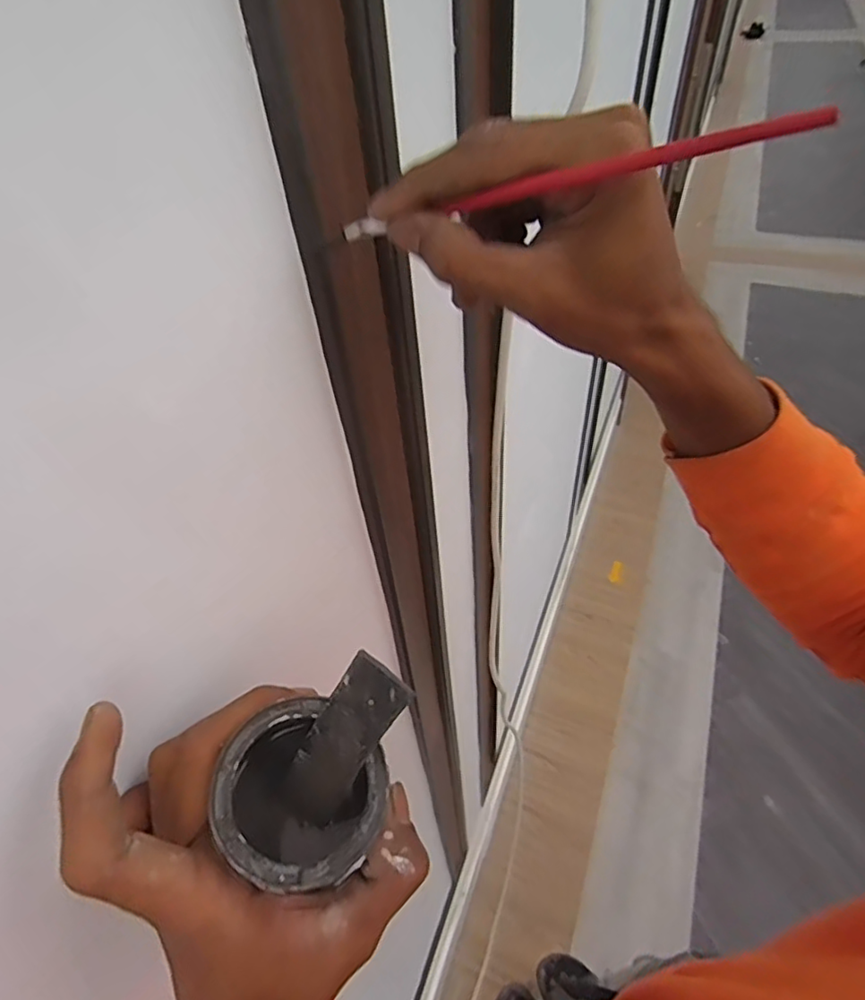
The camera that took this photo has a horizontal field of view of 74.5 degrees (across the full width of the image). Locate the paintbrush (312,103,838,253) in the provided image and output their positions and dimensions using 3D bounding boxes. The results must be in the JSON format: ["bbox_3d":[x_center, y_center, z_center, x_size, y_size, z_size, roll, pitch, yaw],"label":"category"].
[{"bbox_3d":[0.031,-0.115,0.214,0.197,0.009,0.011,5,45,34],"label":"paintbrush"}]

